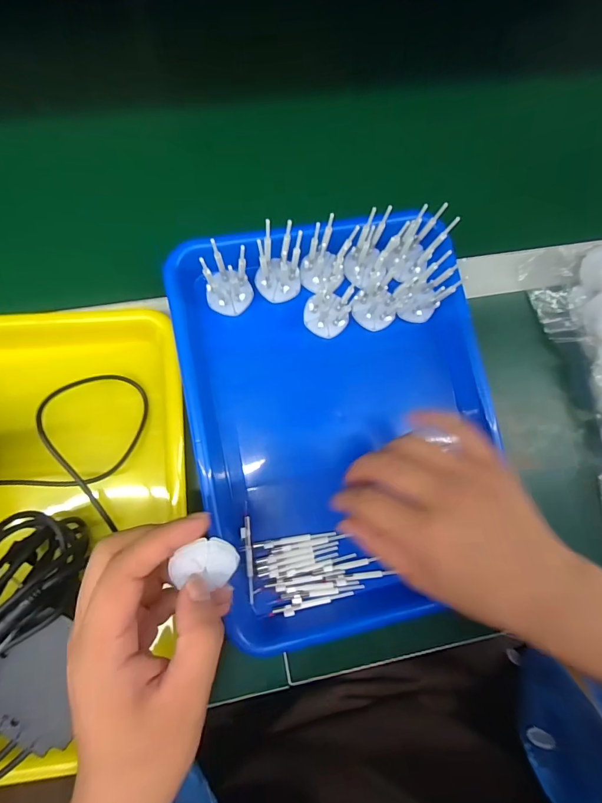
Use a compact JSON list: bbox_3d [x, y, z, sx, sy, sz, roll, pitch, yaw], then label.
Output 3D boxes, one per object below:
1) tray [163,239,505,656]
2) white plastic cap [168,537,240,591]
[{"bbox_3d":[0.036,0.022,0.333,0.242,0.049,0.322,-10,85,-7],"label":"tray"},{"bbox_3d":[-0.054,0.091,0.220,0.036,0.011,0.027,7,84,-8],"label":"white plastic cap"}]

